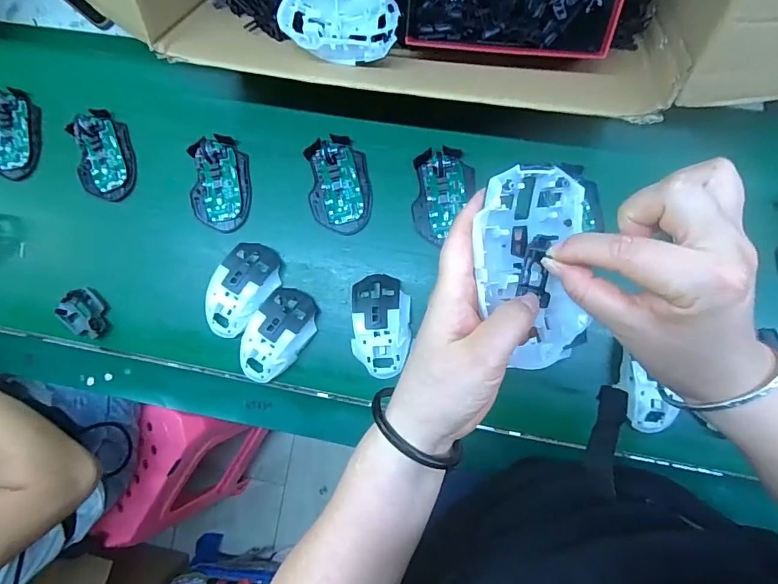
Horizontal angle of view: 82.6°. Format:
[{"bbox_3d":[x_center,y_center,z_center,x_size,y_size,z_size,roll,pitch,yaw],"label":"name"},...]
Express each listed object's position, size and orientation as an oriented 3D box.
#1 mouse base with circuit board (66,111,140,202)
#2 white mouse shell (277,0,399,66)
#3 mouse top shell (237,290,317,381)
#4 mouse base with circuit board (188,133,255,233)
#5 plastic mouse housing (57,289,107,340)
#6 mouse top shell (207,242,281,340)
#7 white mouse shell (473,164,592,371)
[{"bbox_3d":[-0.363,-0.174,0.561,0.072,0.020,0.117,-16,87,5],"label":"mouse base with circuit board"},{"bbox_3d":[-0.048,-0.262,0.439,0.115,0.036,0.070,5,85,5],"label":"white mouse shell"},{"bbox_3d":[-0.131,0.052,0.516,0.066,0.036,0.117,30,90,6],"label":"mouse top shell"},{"bbox_3d":[-0.208,-0.133,0.544,0.071,0.014,0.114,-1,88,6],"label":"mouse base with circuit board"},{"bbox_3d":[-0.380,0.028,0.554,0.050,0.013,0.065,-42,85,3],"label":"plastic mouse housing"},{"bbox_3d":[-0.173,0.000,0.524,0.069,0.035,0.118,26,89,6],"label":"mouse top shell"},{"bbox_3d":[0.084,-0.014,0.264,0.063,0.034,0.114,-10,95,6],"label":"white mouse shell"}]

